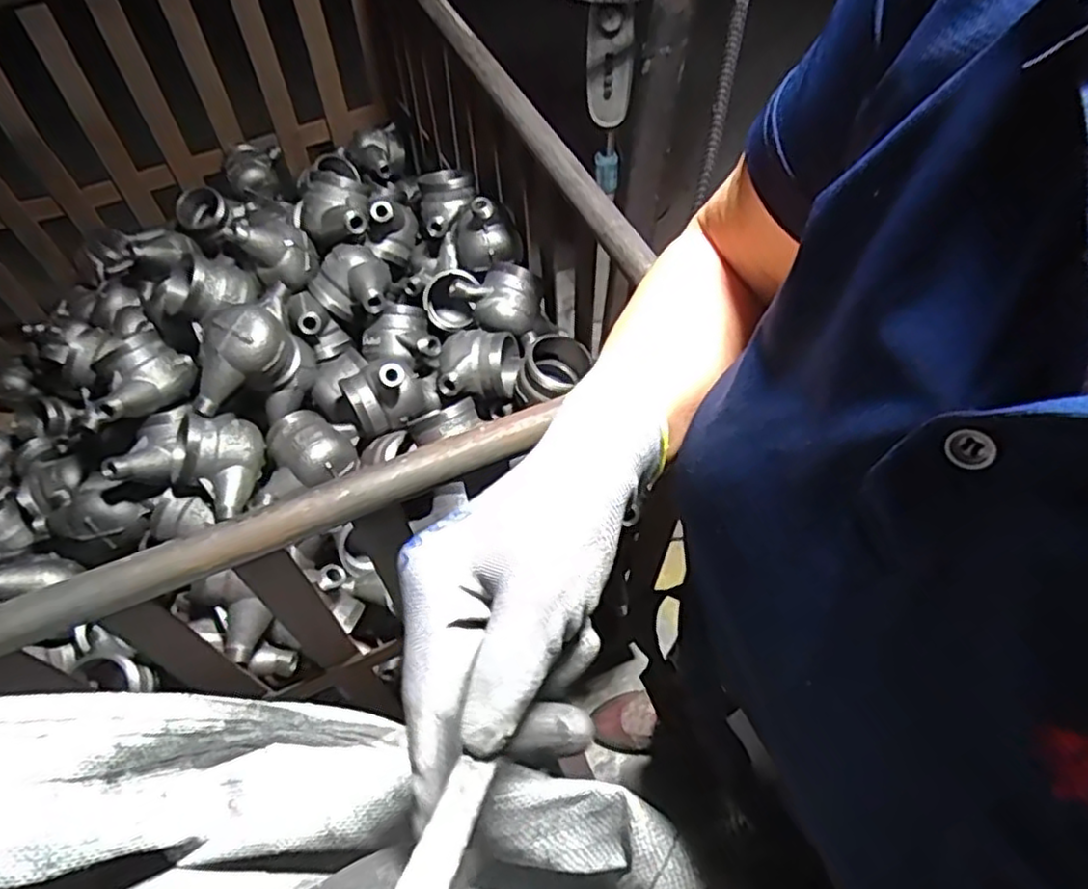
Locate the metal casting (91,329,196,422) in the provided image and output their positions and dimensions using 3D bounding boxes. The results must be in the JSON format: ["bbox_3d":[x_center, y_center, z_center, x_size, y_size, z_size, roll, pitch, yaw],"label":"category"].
[{"bbox_3d":[-0.461,-0.072,0.808,0.069,0.067,0.118,29,61,18],"label":"metal casting"}]

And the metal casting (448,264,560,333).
[{"bbox_3d":[-0.050,-0.179,0.914,0.092,0.068,0.106,-37,64,-22],"label":"metal casting"}]

